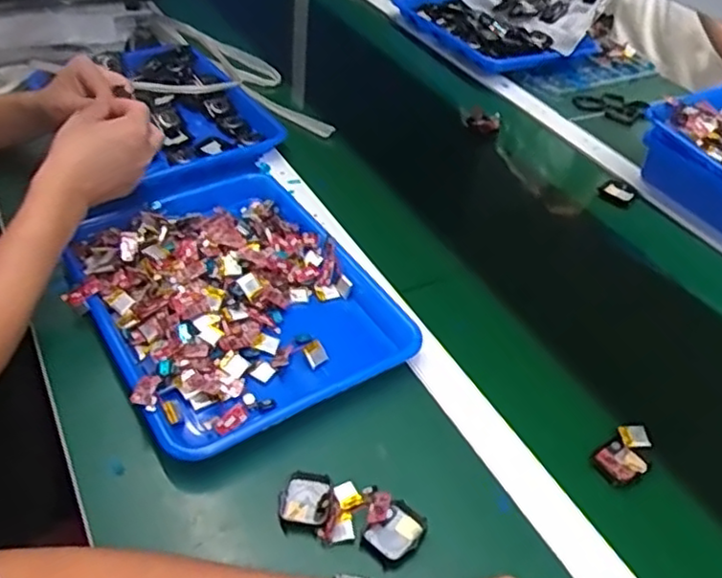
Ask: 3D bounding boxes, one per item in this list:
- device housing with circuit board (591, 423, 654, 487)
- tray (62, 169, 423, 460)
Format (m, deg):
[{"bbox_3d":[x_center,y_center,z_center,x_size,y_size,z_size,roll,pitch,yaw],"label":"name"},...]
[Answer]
[{"bbox_3d":[0.227,0.140,0.566,0.062,0.014,0.037,-28,52,-31],"label":"device housing with circuit board"},{"bbox_3d":[-0.133,-0.004,0.665,0.263,0.046,0.348,-24,50,-28],"label":"tray"}]

